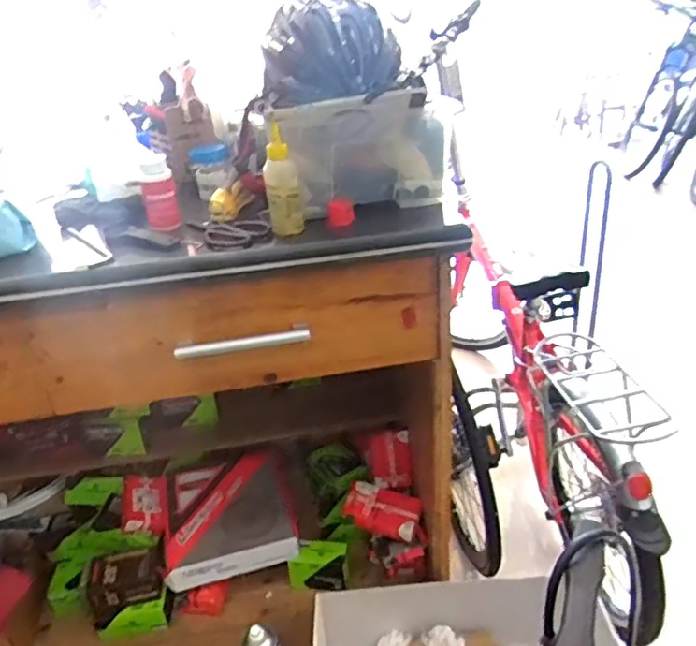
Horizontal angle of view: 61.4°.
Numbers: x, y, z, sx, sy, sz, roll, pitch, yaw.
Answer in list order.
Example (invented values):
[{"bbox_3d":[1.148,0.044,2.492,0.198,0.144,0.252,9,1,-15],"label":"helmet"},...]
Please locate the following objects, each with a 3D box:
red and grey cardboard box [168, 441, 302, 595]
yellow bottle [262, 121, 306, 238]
[{"bbox_3d":[-0.241,0.378,1.190,0.255,0.053,0.257,-6,46,-17],"label":"red and grey cardboard box"},{"bbox_3d":[-0.085,-0.179,0.756,0.046,0.127,0.037,-6,27,-2],"label":"yellow bottle"}]

